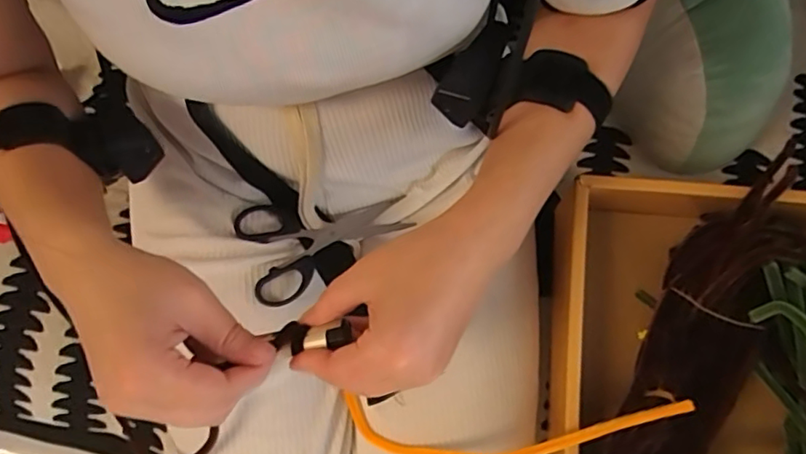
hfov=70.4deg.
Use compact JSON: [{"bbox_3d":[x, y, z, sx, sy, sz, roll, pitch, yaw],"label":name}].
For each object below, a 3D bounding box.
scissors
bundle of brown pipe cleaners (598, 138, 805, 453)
[{"bbox_3d":[-0.063,0.007,0.466,0.131,0.017,0.081,-20,75,-6],"label":"scissors"},{"bbox_3d":[0.196,0.119,0.390,0.092,0.054,0.342,30,76,7],"label":"bundle of brown pipe cleaners"}]

